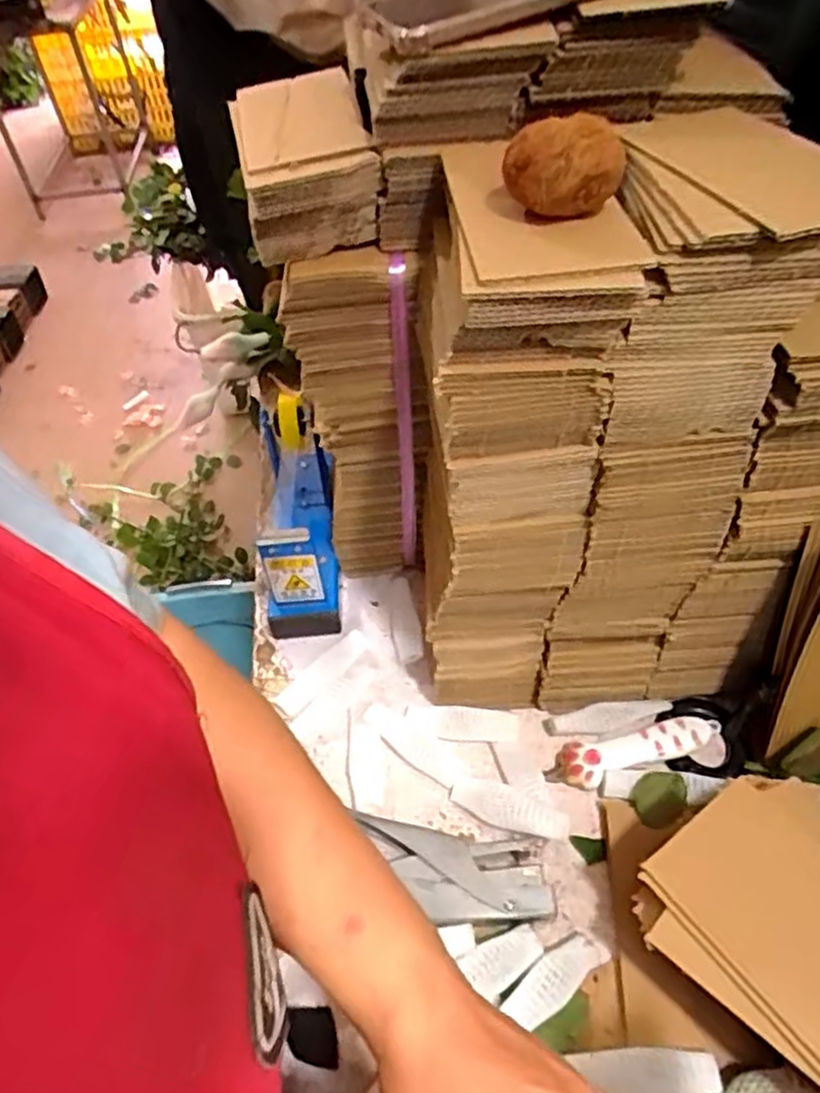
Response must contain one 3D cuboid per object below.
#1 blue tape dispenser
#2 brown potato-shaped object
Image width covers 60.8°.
[{"bbox_3d":[-0.105,-0.034,0.619,0.065,0.127,0.194,-8,48,-2],"label":"blue tape dispenser"},{"bbox_3d":[0.068,-0.166,0.313,0.050,0.039,0.032,4,49,9],"label":"brown potato-shaped object"}]

